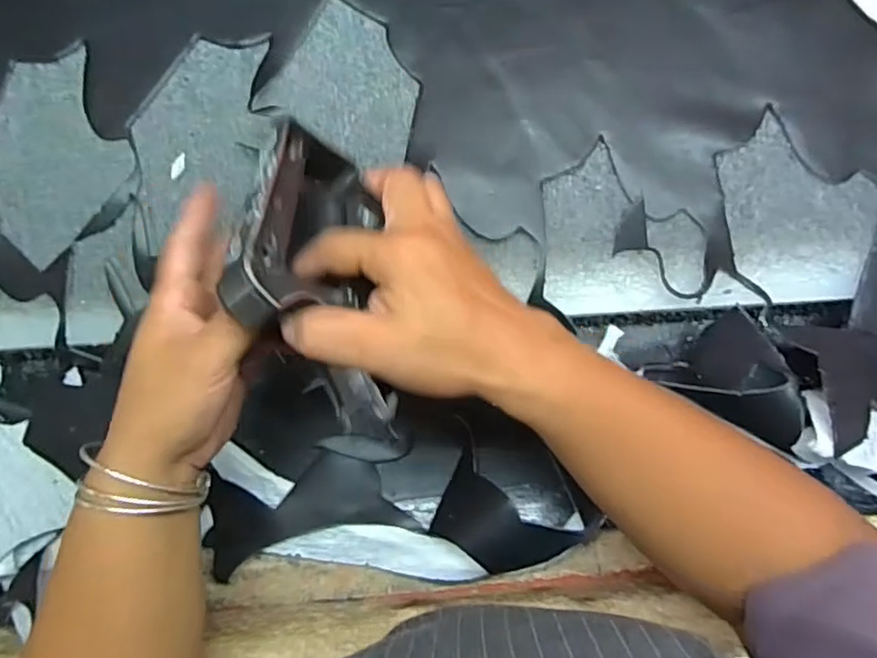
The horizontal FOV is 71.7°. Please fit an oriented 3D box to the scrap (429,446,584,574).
[{"bbox_3d":[0.042,0.129,0.400,0.082,0.034,0.054,27,88,3],"label":"scrap"}]

